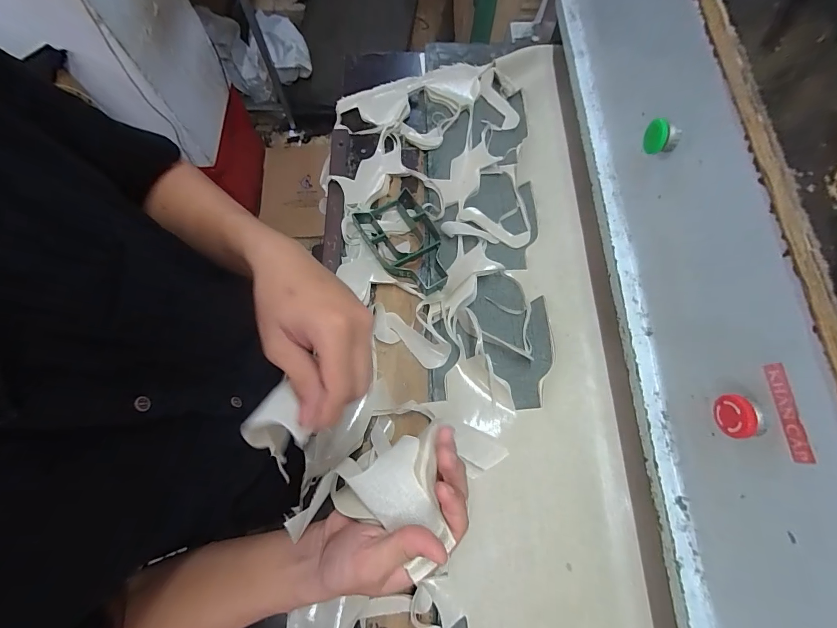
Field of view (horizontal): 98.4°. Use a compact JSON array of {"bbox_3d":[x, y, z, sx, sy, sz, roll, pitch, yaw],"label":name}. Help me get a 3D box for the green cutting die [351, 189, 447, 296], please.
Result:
[{"bbox_3d":[-0.016,-0.115,0.605,0.115,0.038,0.180,-29,75,-10],"label":"green cutting die"}]

